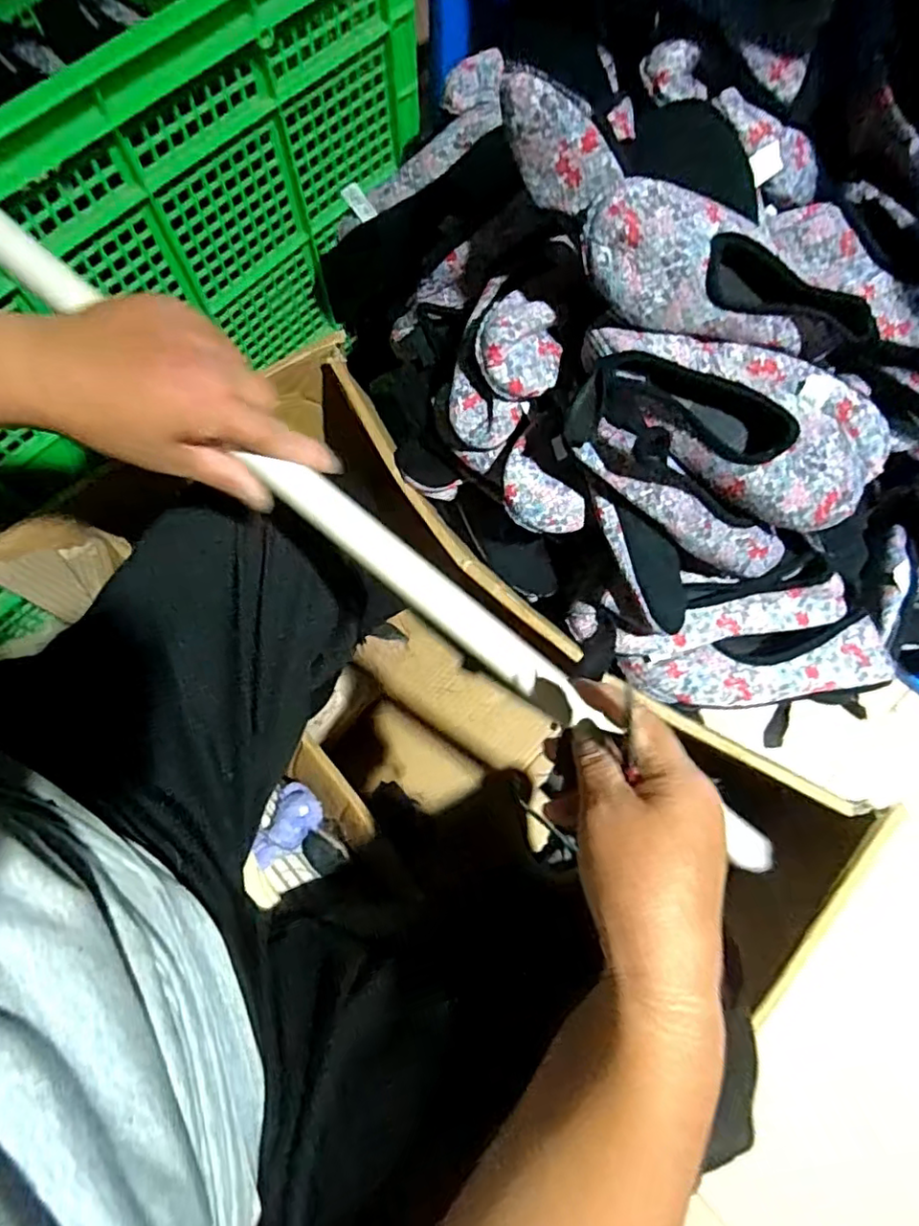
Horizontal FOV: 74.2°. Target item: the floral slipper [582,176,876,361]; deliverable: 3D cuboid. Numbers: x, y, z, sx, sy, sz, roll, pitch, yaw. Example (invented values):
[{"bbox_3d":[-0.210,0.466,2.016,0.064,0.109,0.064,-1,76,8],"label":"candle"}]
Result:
[{"bbox_3d":[0.215,-0.261,0.485,0.260,0.068,0.076,9,71,-19],"label":"floral slipper"}]

